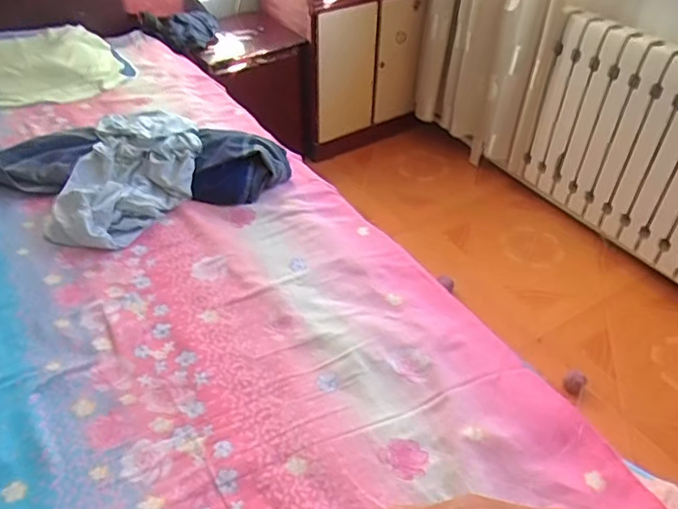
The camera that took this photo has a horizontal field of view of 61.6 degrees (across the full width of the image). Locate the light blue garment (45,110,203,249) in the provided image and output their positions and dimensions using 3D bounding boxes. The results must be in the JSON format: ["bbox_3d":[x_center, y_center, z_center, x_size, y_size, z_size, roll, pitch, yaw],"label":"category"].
[{"bbox_3d":[-0.462,-0.179,1.279,0.267,0.103,0.406,4,42,3],"label":"light blue garment"}]

